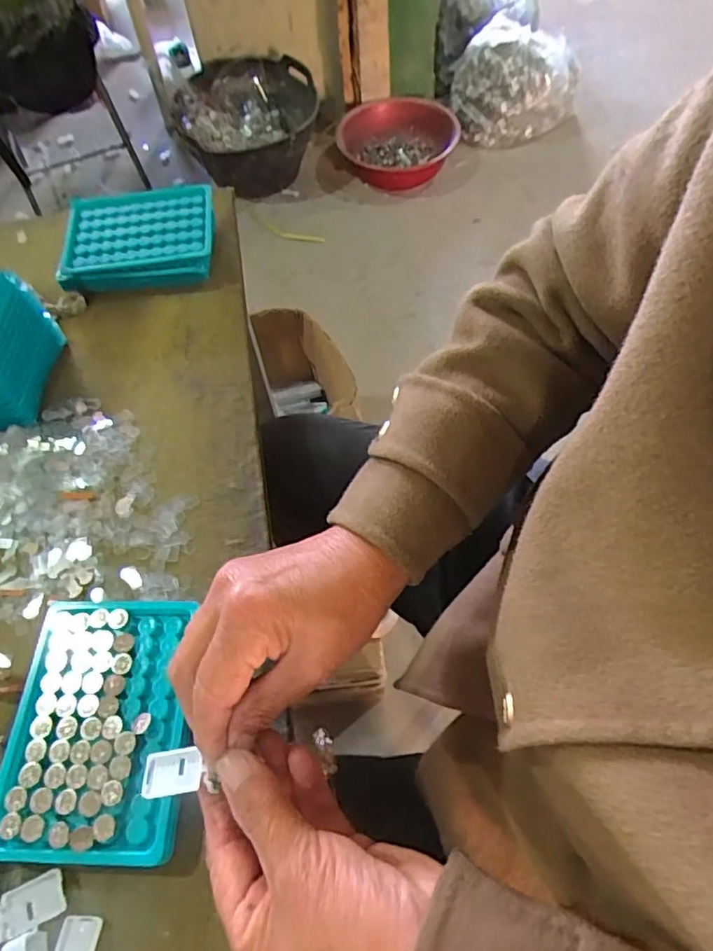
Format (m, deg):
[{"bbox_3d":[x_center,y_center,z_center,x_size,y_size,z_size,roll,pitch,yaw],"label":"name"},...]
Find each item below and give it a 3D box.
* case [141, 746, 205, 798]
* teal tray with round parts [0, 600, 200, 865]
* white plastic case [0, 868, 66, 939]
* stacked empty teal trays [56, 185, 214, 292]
[{"bbox_3d":[-0.087,0.141,0.267,0.029,0.006,0.020,-7,60,-3],"label":"case"},{"bbox_3d":[-0.140,0.135,0.310,0.093,0.020,0.128,0,60,2],"label":"teal tray with round parts"},{"bbox_3d":[-0.158,0.209,0.273,0.029,0.005,0.020,-22,61,-11],"label":"white plastic case"},{"bbox_3d":[-0.193,-0.212,0.503,0.133,0.041,0.101,-7,60,-3],"label":"stacked empty teal trays"}]

